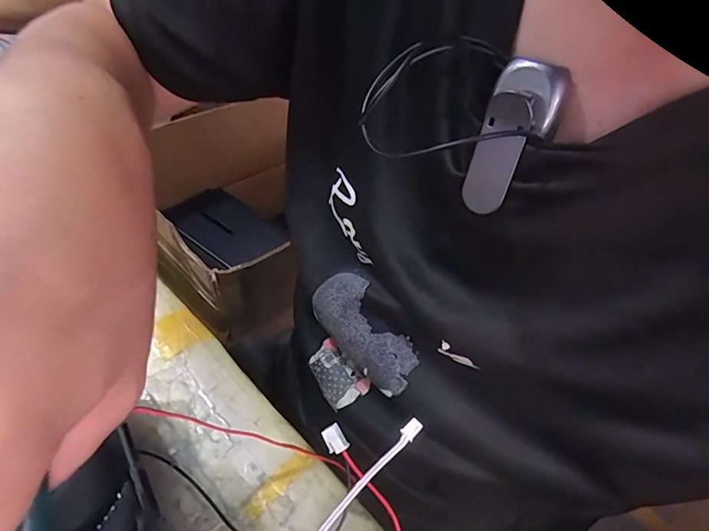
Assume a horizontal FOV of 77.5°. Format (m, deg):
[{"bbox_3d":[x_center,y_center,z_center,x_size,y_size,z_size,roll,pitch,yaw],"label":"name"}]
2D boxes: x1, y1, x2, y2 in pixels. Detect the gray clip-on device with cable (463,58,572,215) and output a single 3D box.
[{"bbox_3d":[0.055,-0.045,0.160,0.024,0.055,0.014,34,25,26],"label":"gray clip-on device with cable"}]

